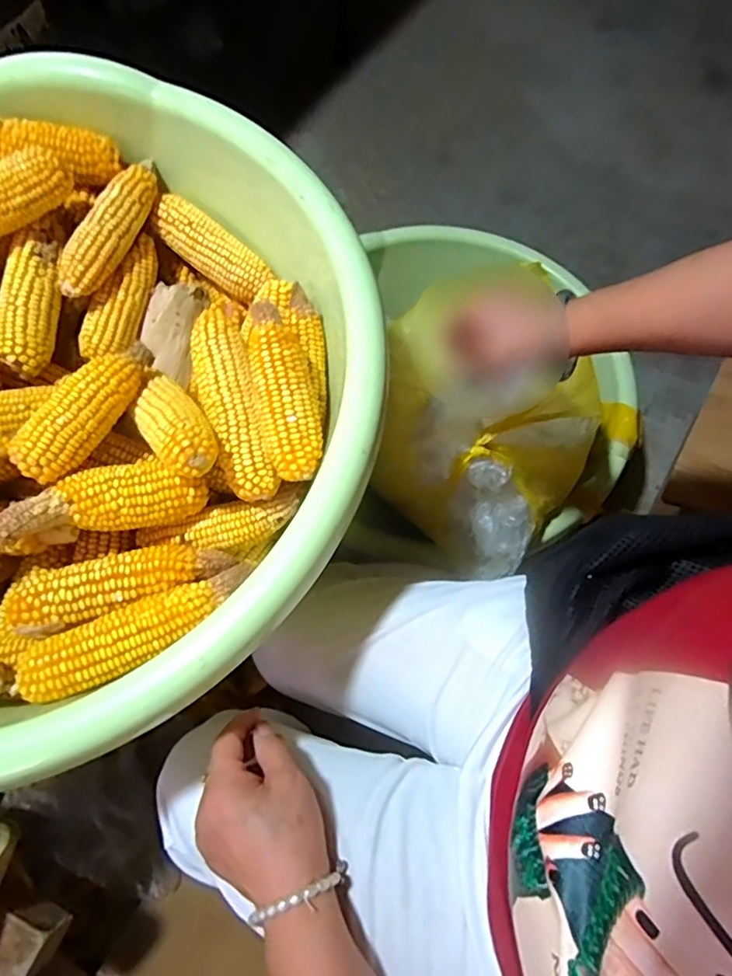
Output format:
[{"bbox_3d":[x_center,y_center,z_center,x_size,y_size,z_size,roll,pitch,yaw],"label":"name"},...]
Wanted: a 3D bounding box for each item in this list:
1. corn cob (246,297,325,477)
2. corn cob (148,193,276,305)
[{"bbox_3d":[-0.063,-0.075,0.436,0.044,0.038,0.136,-12,90,-5],"label":"corn cob"},{"bbox_3d":[-0.151,-0.231,0.543,0.129,0.036,0.042,36,73,12],"label":"corn cob"}]

